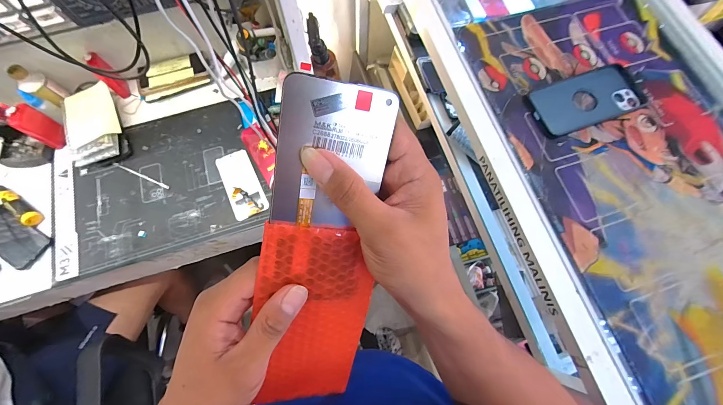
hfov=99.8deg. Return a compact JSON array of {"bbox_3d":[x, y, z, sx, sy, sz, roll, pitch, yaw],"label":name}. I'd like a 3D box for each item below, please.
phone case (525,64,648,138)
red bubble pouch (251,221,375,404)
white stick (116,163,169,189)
[{"bbox_3d":[0.303,-0.139,0.410,0.150,0.010,0.073,-18,73,-6],"label":"phone case"},{"bbox_3d":[-0.037,0.094,0.242,0.086,0.008,0.167,4,112,-18],"label":"red bubble pouch"},{"bbox_3d":[-0.505,-0.062,0.701,0.144,0.004,0.008,24,74,7],"label":"white stick"}]

